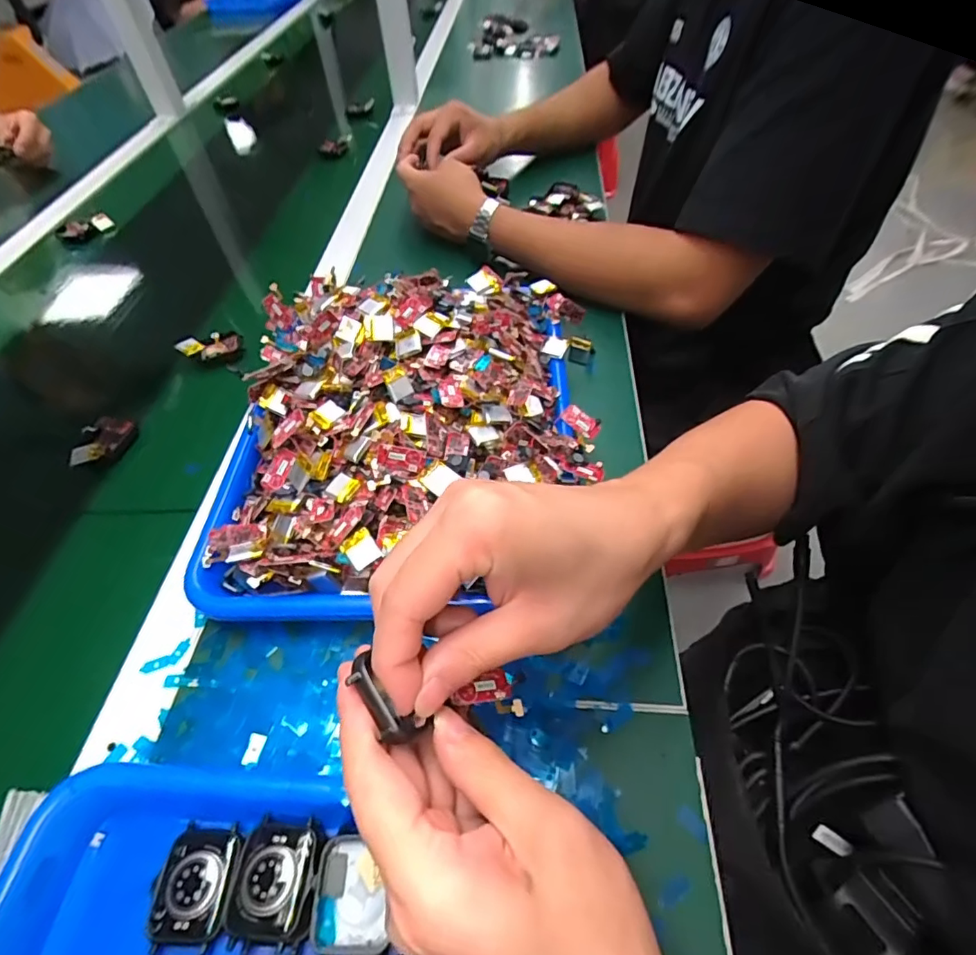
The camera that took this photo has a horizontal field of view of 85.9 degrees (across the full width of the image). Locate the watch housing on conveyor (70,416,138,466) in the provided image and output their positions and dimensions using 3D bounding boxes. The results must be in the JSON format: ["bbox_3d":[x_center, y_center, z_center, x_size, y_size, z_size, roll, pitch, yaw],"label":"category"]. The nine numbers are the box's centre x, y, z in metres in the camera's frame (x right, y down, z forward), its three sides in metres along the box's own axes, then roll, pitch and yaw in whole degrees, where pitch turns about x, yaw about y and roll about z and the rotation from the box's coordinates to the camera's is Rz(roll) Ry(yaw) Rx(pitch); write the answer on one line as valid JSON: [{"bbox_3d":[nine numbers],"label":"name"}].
[{"bbox_3d":[-0.329,-0.028,0.446,0.035,0.016,0.052,8,53,9],"label":"watch housing on conveyor"}]

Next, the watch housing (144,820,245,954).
[{"bbox_3d":[-0.138,0.192,0.247,0.036,0.009,0.045,2,52,4],"label":"watch housing"}]

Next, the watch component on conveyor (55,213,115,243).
[{"bbox_3d":[-0.546,-0.338,0.710,0.070,0.021,0.024,-25,55,-16],"label":"watch component on conveyor"}]

